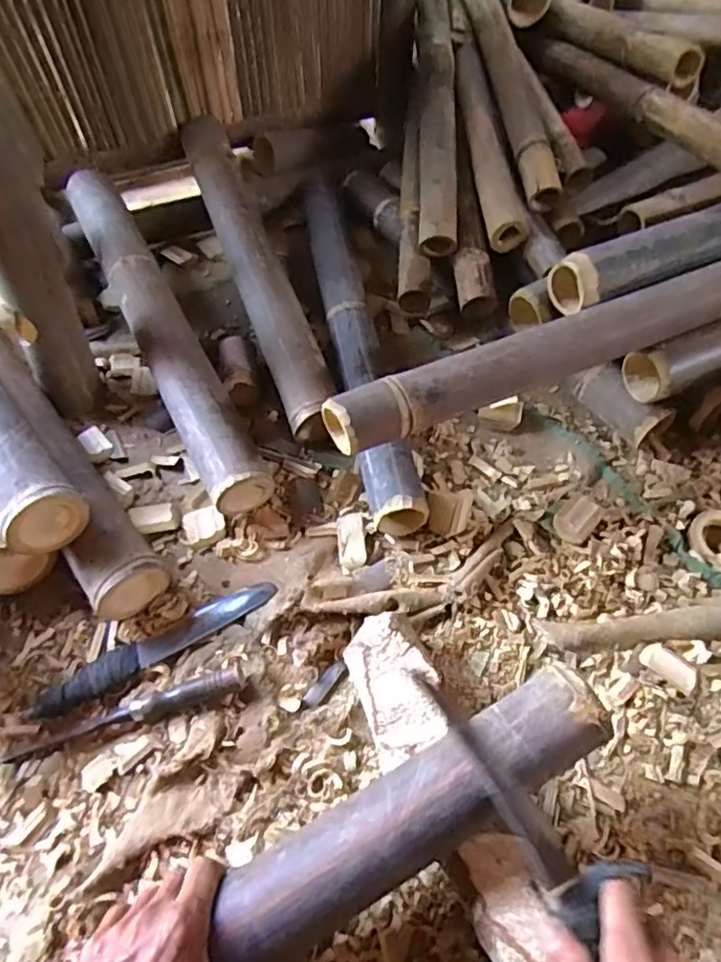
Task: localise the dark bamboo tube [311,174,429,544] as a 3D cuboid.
[{"bbox_3d":[-0.012,-0.220,0.844,0.071,0.075,0.634,-9,57,-4],"label":"dark bamboo tube"}]

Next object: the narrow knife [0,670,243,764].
[{"bbox_3d":[-0.233,0.228,0.604,0.234,0.018,0.024,-15,57,-7],"label":"narrow knife"}]

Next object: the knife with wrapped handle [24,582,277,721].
[{"bbox_3d":[-0.214,0.171,0.644,0.263,0.021,0.038,-28,60,-15],"label":"knife with wrapped handle"}]

